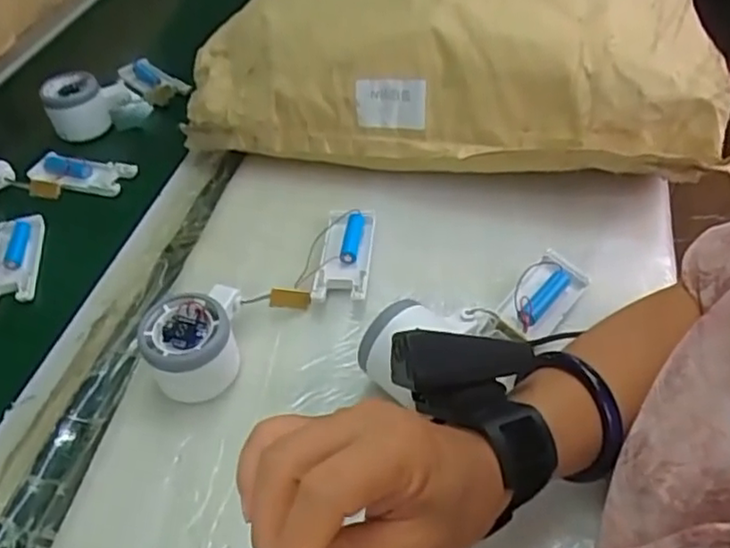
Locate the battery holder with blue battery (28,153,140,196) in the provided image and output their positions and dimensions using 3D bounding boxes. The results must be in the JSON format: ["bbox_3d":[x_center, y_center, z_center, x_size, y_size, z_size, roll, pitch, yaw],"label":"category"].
[{"bbox_3d":[-0.281,-0.099,0.640,0.115,0.014,0.039,9,47,13],"label":"battery holder with blue battery"}]

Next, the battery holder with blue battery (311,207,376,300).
[{"bbox_3d":[-0.015,-0.016,0.520,0.040,0.021,0.102,2,46,7],"label":"battery holder with blue battery"}]

